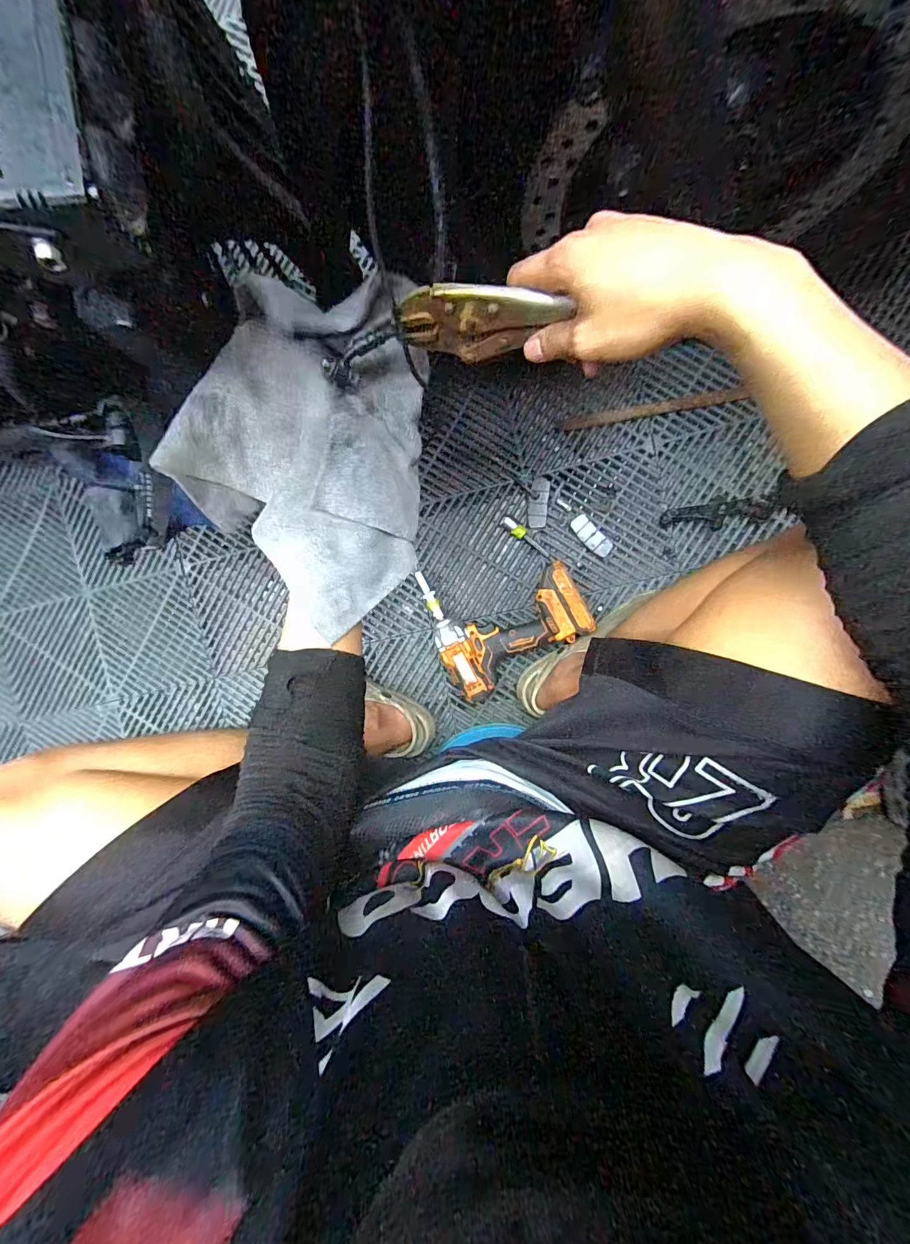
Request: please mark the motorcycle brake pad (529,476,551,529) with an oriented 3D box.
[{"bbox_3d":[0.130,-0.185,0.689,0.029,0.008,0.077,4,96,4],"label":"motorcycle brake pad"}]

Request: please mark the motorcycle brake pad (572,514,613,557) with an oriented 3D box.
[{"bbox_3d":[0.211,-0.132,0.684,0.073,0.006,0.030,45,97,-1],"label":"motorcycle brake pad"}]

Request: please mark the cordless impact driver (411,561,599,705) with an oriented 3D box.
[{"bbox_3d":[0.070,-0.011,0.670,0.218,0.084,0.202,-29,91,6],"label":"cordless impact driver"}]

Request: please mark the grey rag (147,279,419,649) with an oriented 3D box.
[{"bbox_3d":[-0.134,-0.135,0.384,0.193,0.080,0.262,6,96,4],"label":"grey rag"}]

